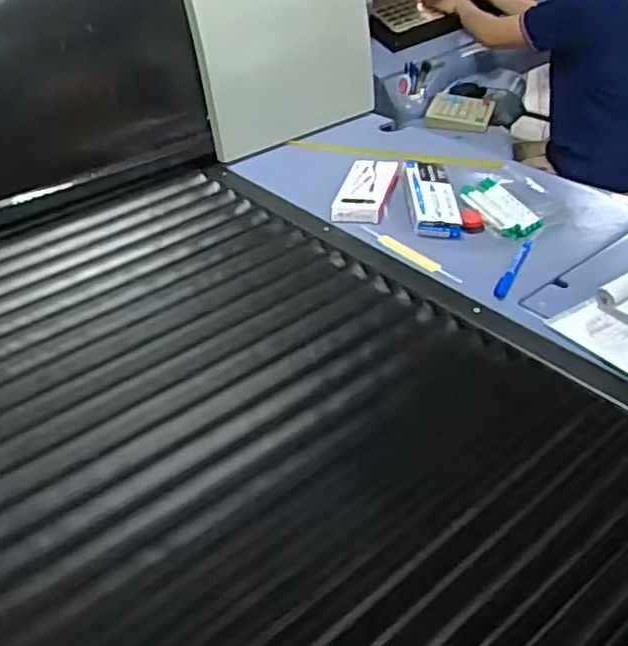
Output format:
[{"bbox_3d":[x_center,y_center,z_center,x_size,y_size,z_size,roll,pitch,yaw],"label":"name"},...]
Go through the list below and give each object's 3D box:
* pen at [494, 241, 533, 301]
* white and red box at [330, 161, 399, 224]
[{"bbox_3d":[0.253,-0.071,0.813,0.017,0.011,0.144,16,42,24],"label":"pen"},{"bbox_3d":[0.082,-0.205,0.999,0.073,0.027,0.163,8,39,15],"label":"white and red box"}]

